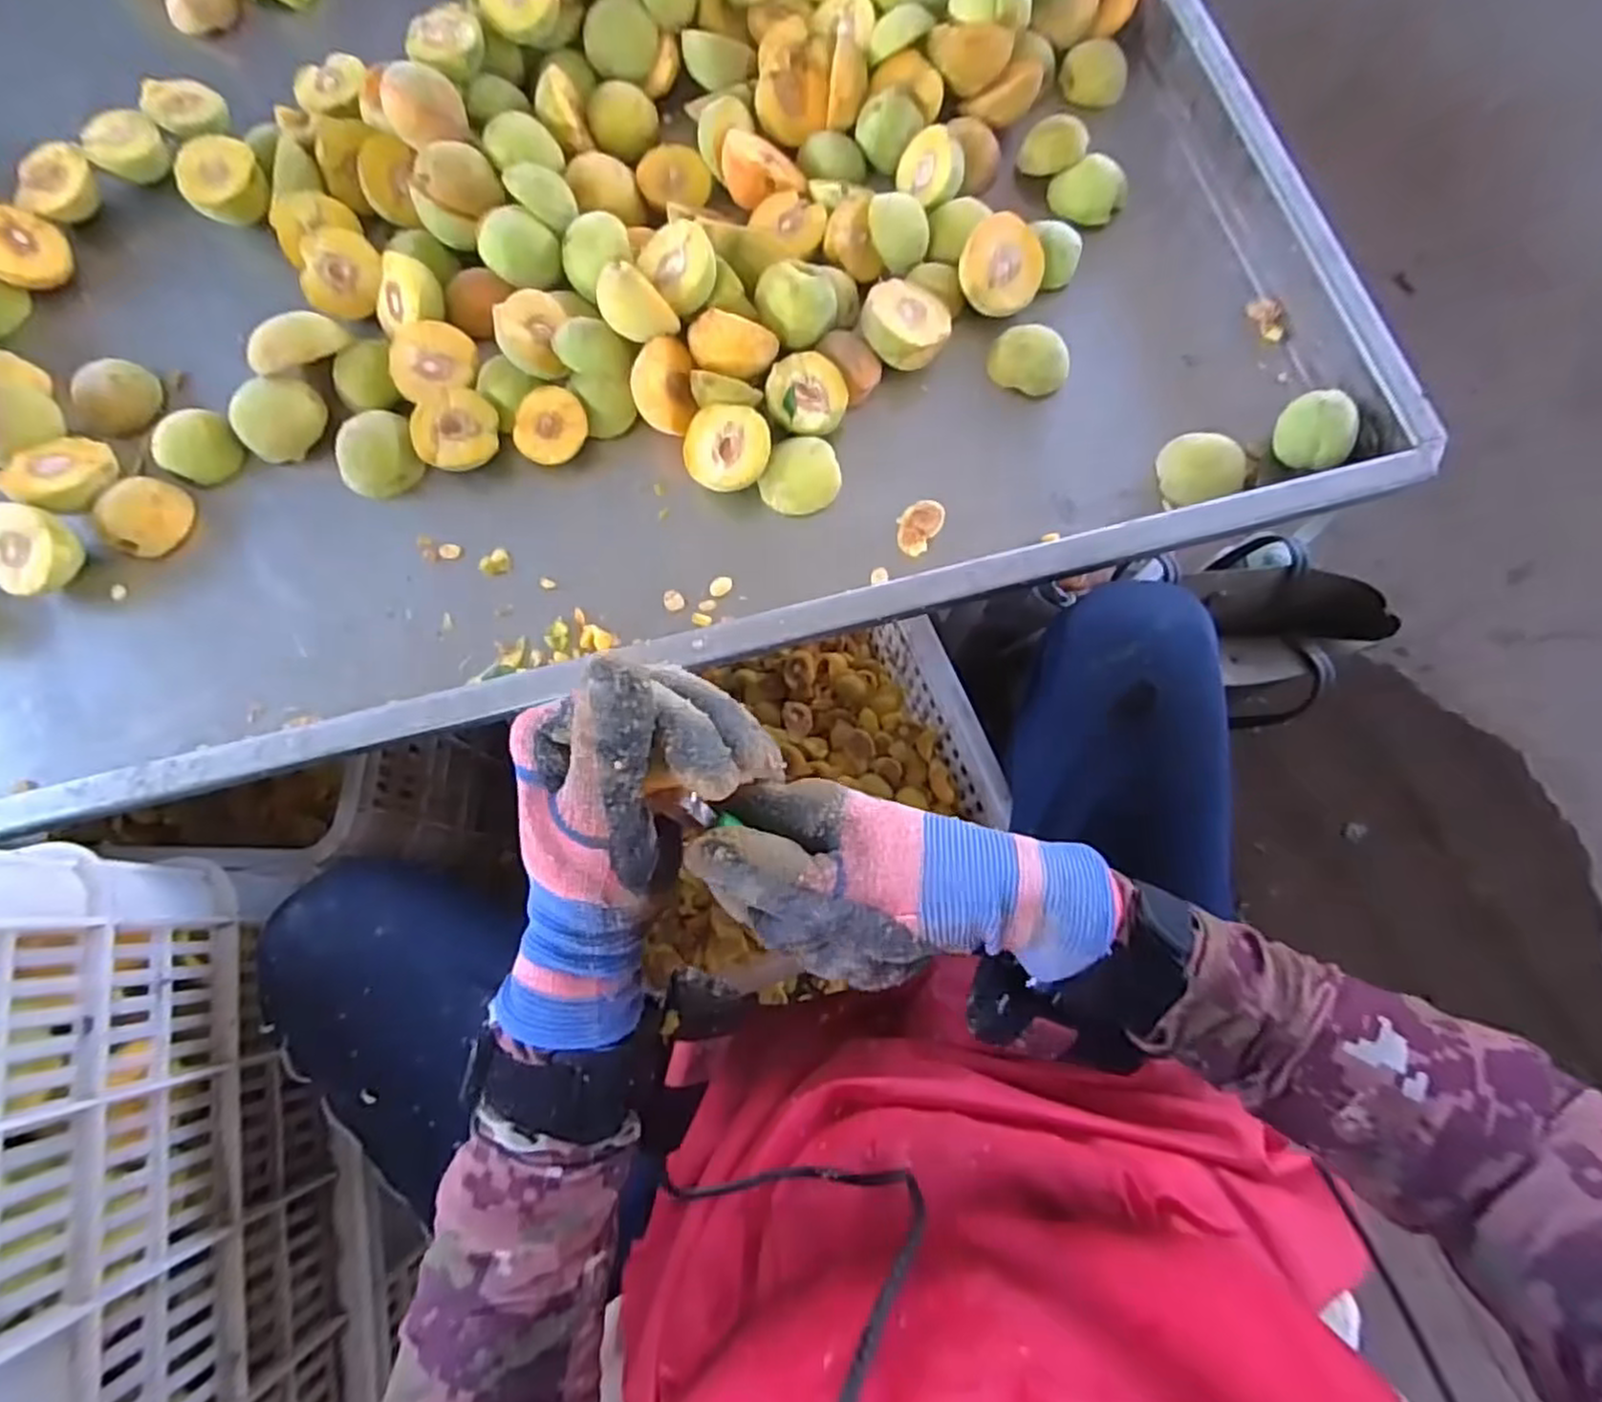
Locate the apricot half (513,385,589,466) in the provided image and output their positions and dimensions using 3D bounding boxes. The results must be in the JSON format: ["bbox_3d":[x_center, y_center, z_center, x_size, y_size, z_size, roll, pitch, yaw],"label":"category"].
[{"bbox_3d":[-0.174,-0.192,0.524,0.051,0.015,0.051,0,93,-4],"label":"apricot half"}]

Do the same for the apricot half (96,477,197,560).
[{"bbox_3d":[-0.444,-0.126,0.504,0.040,0.030,0.052,23,76,7],"label":"apricot half"}]

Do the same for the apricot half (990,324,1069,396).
[{"bbox_3d":[0.166,-0.246,0.541,0.056,0.032,0.039,22,76,7],"label":"apricot half"}]

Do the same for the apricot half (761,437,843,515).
[{"bbox_3d":[0.001,-0.153,0.514,0.046,0.027,0.049,27,77,8],"label":"apricot half"}]

